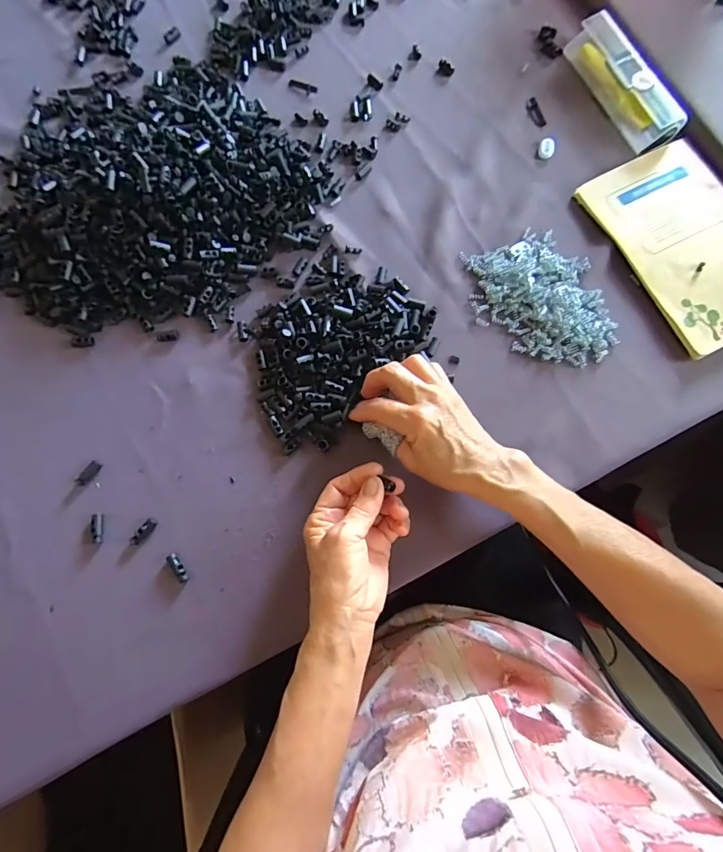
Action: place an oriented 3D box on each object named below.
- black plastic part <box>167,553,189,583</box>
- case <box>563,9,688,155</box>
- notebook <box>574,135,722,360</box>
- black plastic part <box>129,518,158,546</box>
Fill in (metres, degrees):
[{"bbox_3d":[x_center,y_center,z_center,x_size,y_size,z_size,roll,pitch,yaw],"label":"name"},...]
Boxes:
[{"bbox_3d":[-0.152,0.117,0.357,0.008,0.005,0.026,-35,79,-8],"label":"black plastic part"},{"bbox_3d":[0.275,-0.366,0.454,0.040,0.030,0.155,-25,78,-5],"label":"case"},{"bbox_3d":[0.326,-0.184,0.421,0.140,0.018,0.204,-27,78,-6],"label":"notebook"},{"bbox_3d":[-0.184,0.090,0.363,0.011,0.005,0.026,38,80,9],"label":"black plastic part"}]

